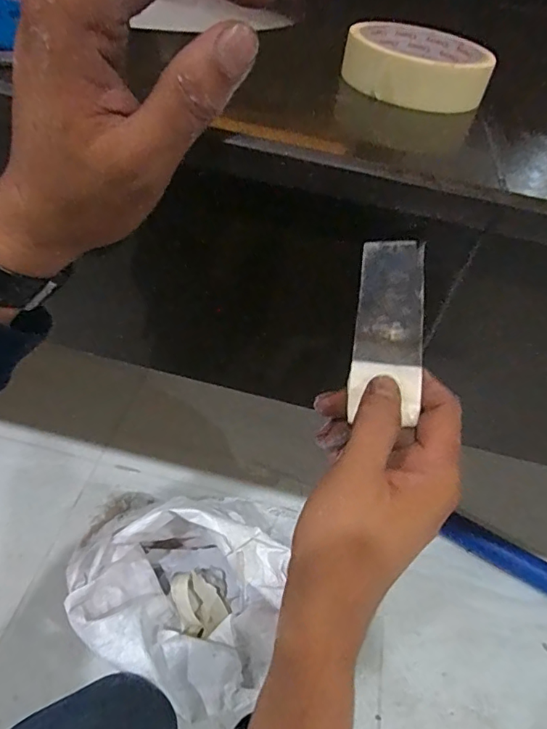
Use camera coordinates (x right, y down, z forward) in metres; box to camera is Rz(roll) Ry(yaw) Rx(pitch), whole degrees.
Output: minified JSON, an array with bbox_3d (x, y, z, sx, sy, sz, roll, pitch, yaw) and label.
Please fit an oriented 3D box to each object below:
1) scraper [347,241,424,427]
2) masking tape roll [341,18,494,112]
[{"bbox_3d":[0.063,-0.019,0.258,0.036,0.093,0.004,6,3,13],"label":"scraper"},{"bbox_3d":[0.090,-0.193,0.306,0.087,0.031,0.088,13,46,1],"label":"masking tape roll"}]

